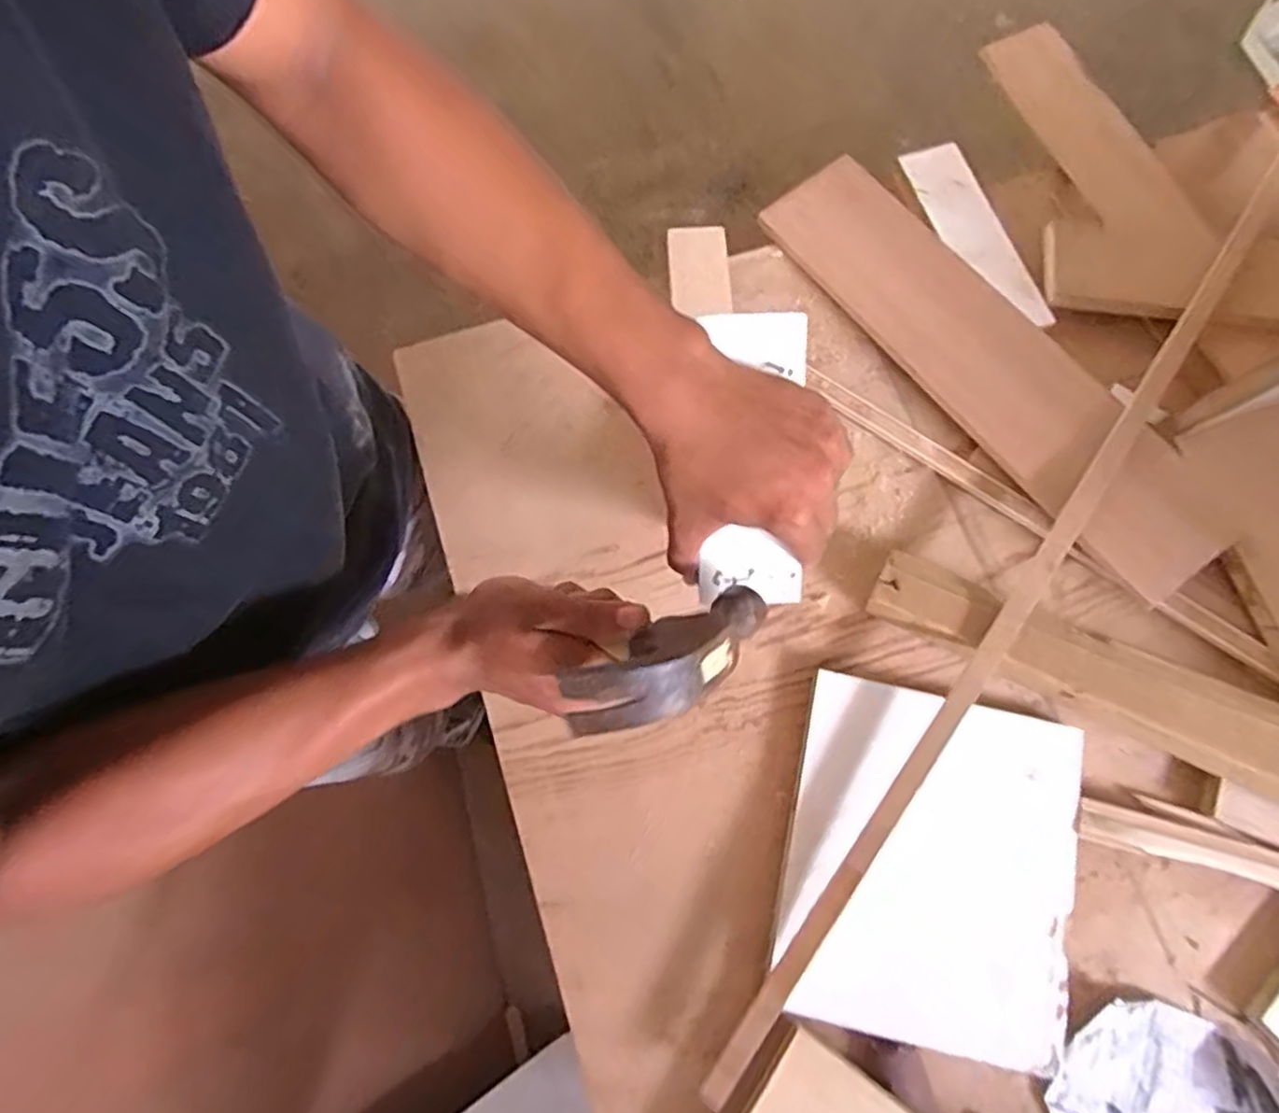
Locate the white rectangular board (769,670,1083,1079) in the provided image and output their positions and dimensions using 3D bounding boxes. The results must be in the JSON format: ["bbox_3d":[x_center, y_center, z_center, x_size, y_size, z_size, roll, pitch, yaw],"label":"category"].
[{"bbox_3d":[0.211,0.222,0.525,0.202,0.019,0.234,13,74,3],"label":"white rectangular board"}]

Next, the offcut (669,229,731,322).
[{"bbox_3d":[0.057,-0.270,0.687,0.054,0.005,0.079,-4,112,12],"label":"offcut"}]

